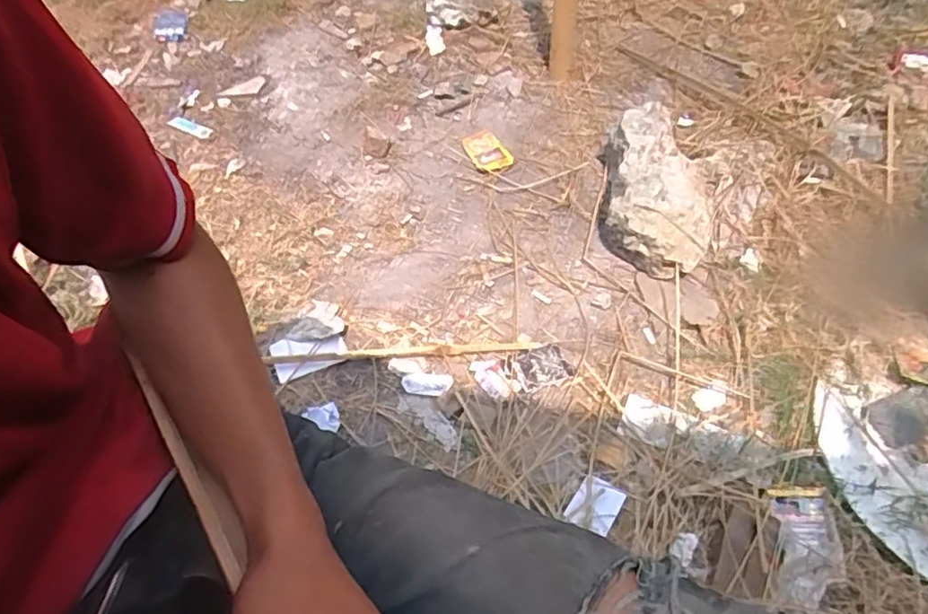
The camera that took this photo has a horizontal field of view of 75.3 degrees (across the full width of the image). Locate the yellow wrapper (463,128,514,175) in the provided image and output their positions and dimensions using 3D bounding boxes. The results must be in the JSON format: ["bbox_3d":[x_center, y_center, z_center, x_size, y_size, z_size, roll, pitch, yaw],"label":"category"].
[{"bbox_3d":[0.042,-0.292,1.128,0.064,0.013,0.109,-26,58,-15],"label":"yellow wrapper"}]

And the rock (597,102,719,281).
[{"bbox_3d":[0.315,-0.191,0.992,0.190,0.125,0.271,16,57,13],"label":"rock"}]

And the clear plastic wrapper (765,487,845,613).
[{"bbox_3d":[0.394,0.277,0.695,0.075,0.030,0.142,11,56,9],"label":"clear plastic wrapper"}]

